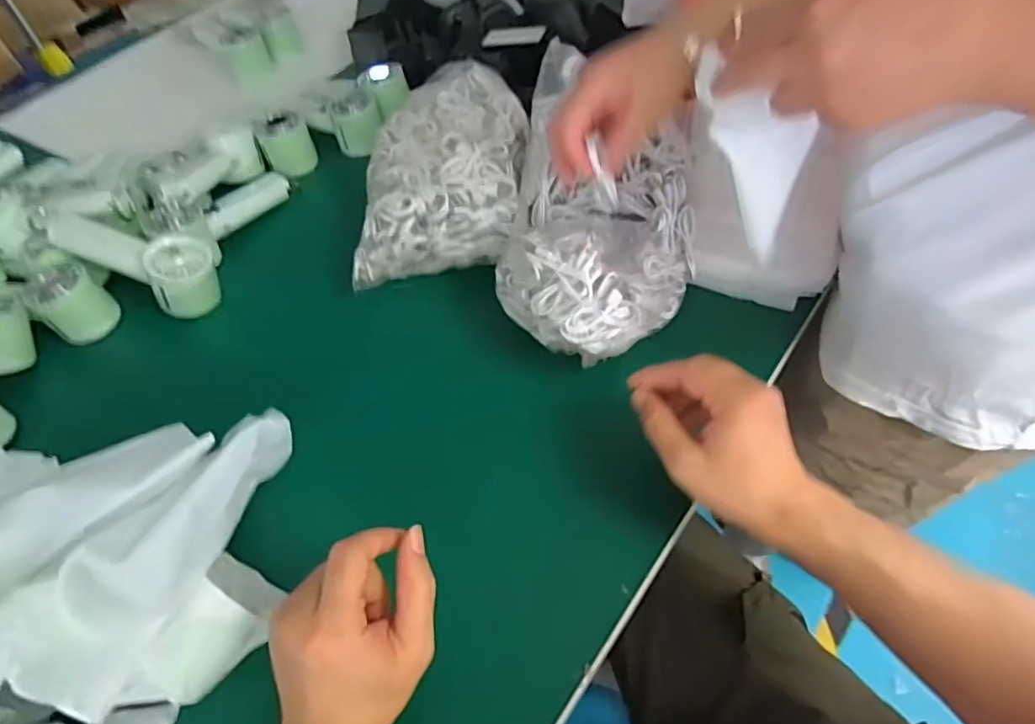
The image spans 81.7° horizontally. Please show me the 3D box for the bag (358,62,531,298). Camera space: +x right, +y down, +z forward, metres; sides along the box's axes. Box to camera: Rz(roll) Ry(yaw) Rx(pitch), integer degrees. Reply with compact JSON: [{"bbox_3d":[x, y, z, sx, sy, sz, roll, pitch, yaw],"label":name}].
[{"bbox_3d":[-0.079,-0.223,0.669,0.176,0.106,0.272,-1,53,5],"label":"bag"}]

